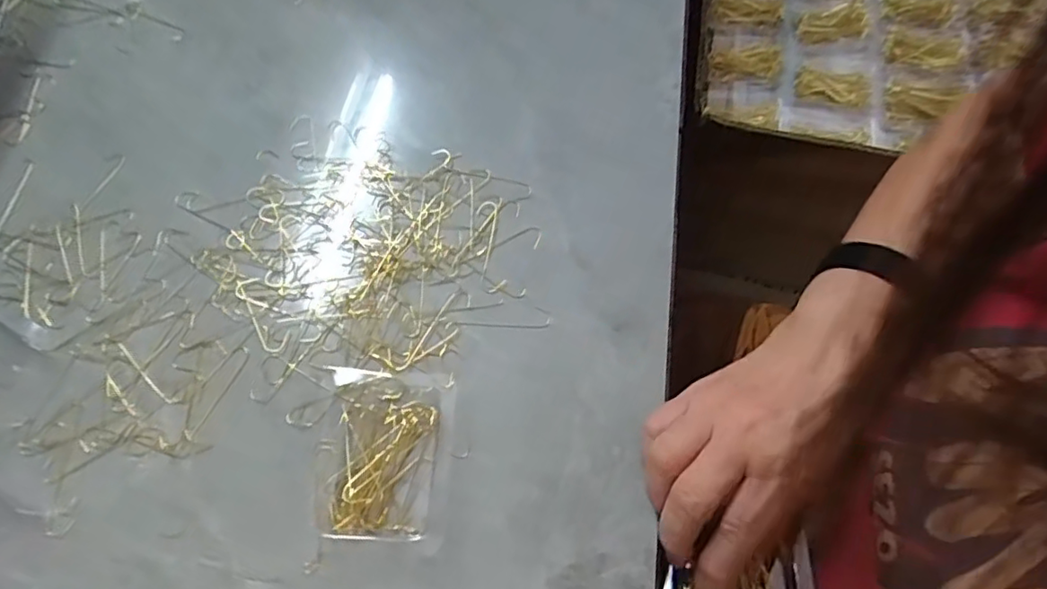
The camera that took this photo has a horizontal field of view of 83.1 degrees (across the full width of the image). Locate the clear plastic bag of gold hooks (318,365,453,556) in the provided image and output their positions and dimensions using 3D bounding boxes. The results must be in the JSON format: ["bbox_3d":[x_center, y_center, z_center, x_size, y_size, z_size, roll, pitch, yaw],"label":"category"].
[{"bbox_3d":[-0.075,0.085,0.319,0.069,0.010,0.090,2,66,2],"label":"clear plastic bag of gold hooks"}]

